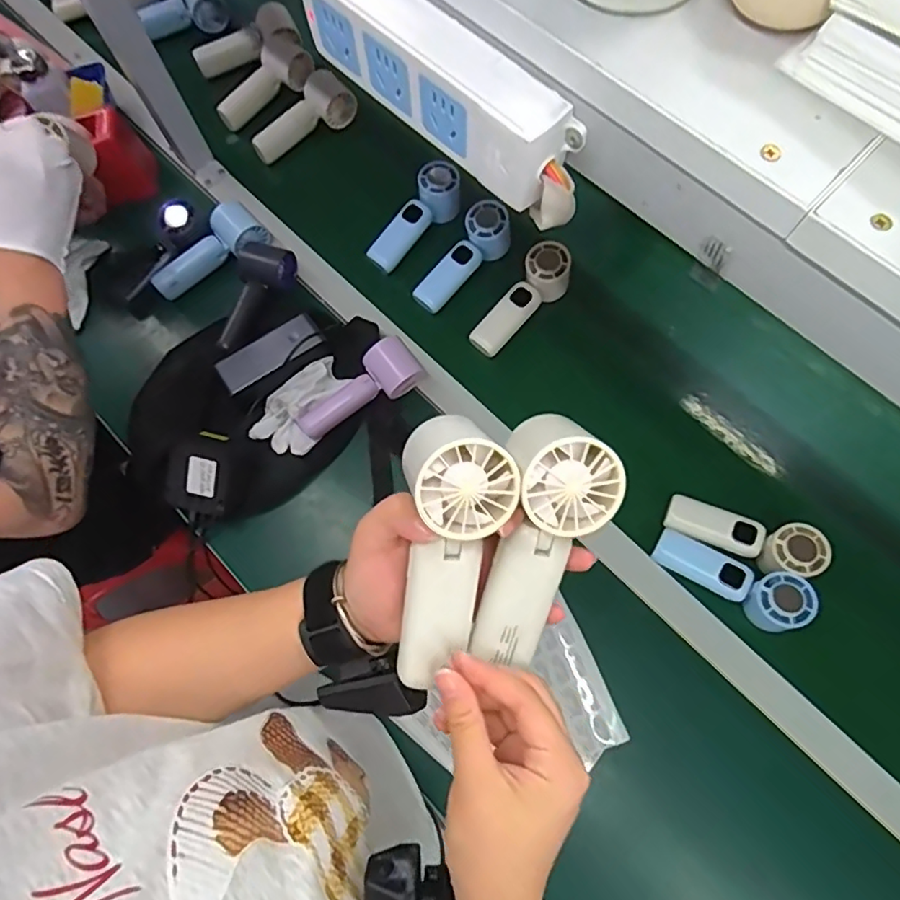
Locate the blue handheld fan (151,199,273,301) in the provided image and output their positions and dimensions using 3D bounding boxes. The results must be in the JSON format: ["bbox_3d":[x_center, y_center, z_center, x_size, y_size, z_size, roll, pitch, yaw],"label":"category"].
[{"bbox_3d":[-0.309,-0.253,0.740,0.068,0.052,0.161,41,79,12],"label":"blue handheld fan"}]

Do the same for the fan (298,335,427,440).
[{"bbox_3d":[-0.102,-0.062,0.669,0.150,0.049,0.059,-40,77,-10],"label":"fan"}]

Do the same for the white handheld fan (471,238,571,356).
[{"bbox_3d":[0.089,-0.184,0.714,0.051,0.046,0.156,42,96,12],"label":"white handheld fan"}]

